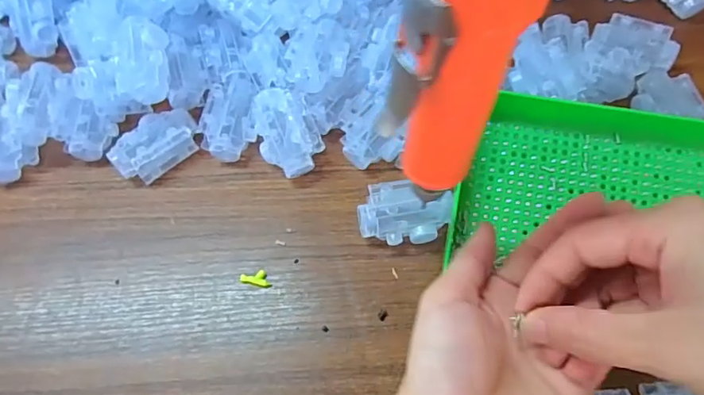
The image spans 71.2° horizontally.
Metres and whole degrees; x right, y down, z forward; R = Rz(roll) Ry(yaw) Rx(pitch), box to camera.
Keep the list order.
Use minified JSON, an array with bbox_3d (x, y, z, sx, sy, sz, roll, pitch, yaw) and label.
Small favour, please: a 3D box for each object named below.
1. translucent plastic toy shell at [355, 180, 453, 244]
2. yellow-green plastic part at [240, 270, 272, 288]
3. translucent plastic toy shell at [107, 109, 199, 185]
[{"bbox_3d":[0.039,0.013,0.363,0.067,0.031,0.039,-1,63,0],"label":"translucent plastic toy shell"},{"bbox_3d":[-0.069,0.058,0.357,0.023,0.004,0.011,12,64,7],"label":"yellow-green plastic part"},{"bbox_3d":[-0.160,-0.044,0.401,0.068,0.029,0.039,-40,69,-18],"label":"translucent plastic toy shell"}]

